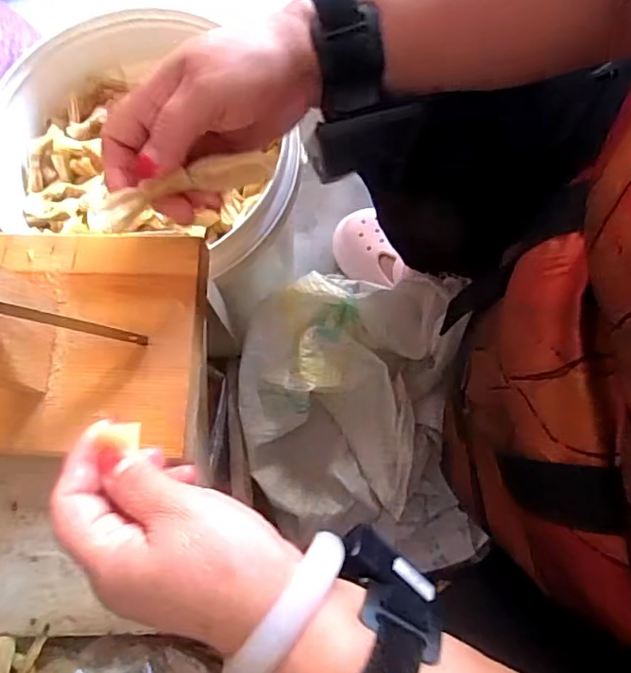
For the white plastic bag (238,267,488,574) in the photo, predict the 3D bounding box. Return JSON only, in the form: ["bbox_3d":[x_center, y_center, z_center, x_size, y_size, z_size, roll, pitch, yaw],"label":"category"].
[{"bbox_3d":[0.039,0.092,0.585,0.229,0.148,0.287,-6,75,0],"label":"white plastic bag"}]

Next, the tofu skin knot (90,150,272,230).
[{"bbox_3d":[-0.075,-0.083,0.320,0.106,0.013,0.017,-19,75,-3],"label":"tofu skin knot"}]

